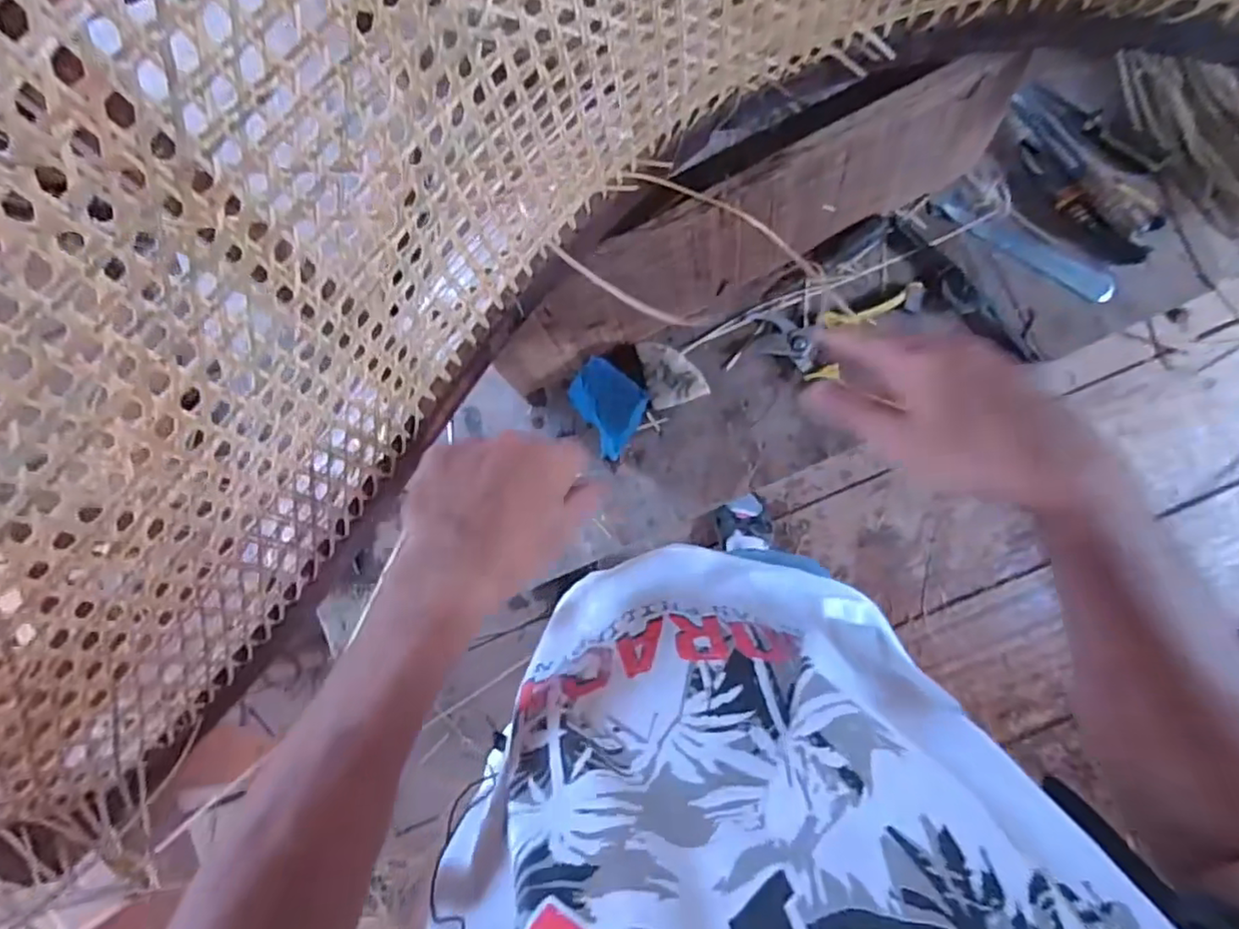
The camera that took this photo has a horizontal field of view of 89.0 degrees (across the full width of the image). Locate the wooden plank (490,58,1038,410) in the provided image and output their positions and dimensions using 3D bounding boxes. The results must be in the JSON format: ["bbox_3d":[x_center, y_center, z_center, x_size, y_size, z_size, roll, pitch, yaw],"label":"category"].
[{"bbox_3d":[0.116,-0.210,0.590,0.501,0.161,0.025,-26,69,1],"label":"wooden plank"}]

